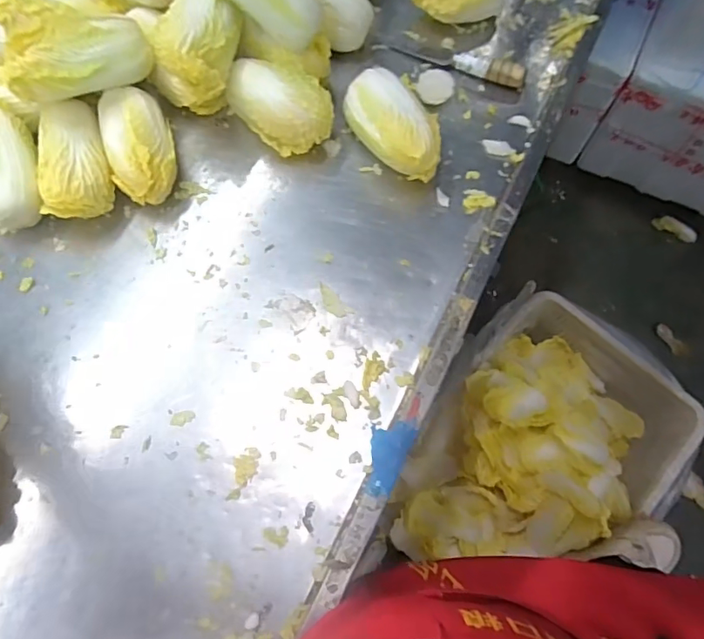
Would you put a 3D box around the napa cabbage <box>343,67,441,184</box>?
[{"bbox_3d":[0.054,-0.225,0.589,0.090,0.062,0.138,-26,72,-10],"label":"napa cabbage"}]

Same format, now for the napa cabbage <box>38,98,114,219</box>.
[{"bbox_3d":[-0.309,-0.174,0.566,0.072,0.070,0.133,-16,71,-7],"label":"napa cabbage"}]

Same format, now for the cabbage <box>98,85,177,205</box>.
[{"bbox_3d":[-0.239,-0.195,0.577,0.069,0.070,0.125,-14,71,-6],"label":"cabbage"}]

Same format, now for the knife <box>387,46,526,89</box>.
[{"bbox_3d":[0.136,-0.334,0.650,0.174,0.029,0.017,20,71,6],"label":"knife"}]

